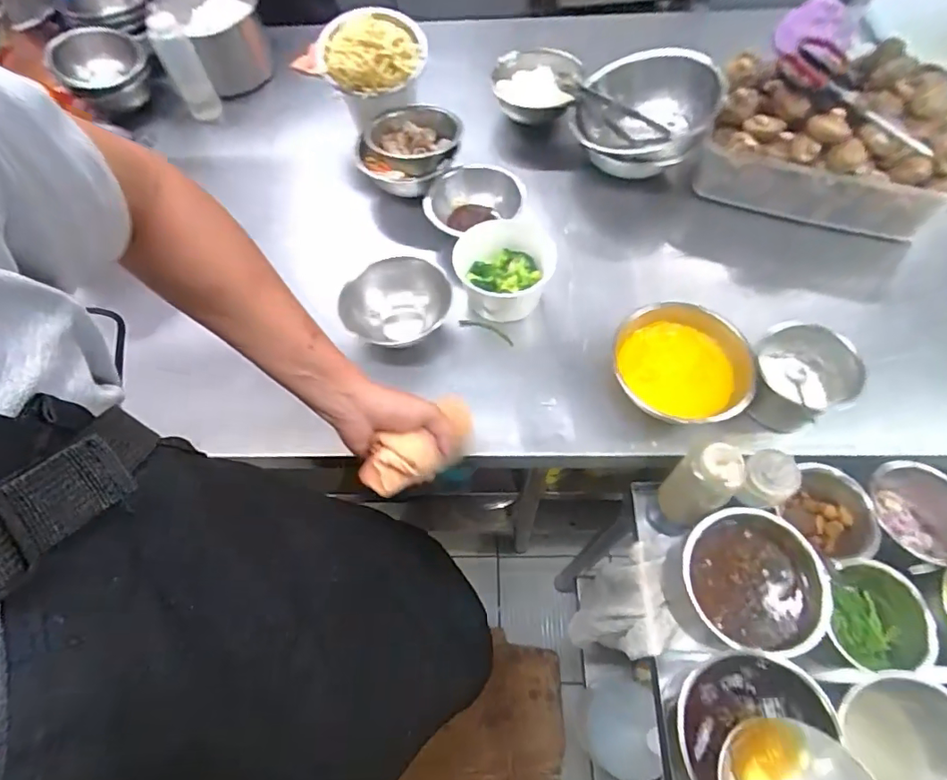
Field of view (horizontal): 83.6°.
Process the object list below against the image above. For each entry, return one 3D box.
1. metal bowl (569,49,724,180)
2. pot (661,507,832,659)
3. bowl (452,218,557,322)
[{"bbox_3d":[0.274,-0.445,0.856,0.210,0.091,0.224,-1,64,2],"label":"metal bowl"},{"bbox_3d":[0.316,0.227,0.624,0.151,0.091,0.150,-1,64,2],"label":"pot"},{"bbox_3d":[0.044,-0.174,0.781,0.138,0.085,0.138,-1,64,2],"label":"bowl"}]

